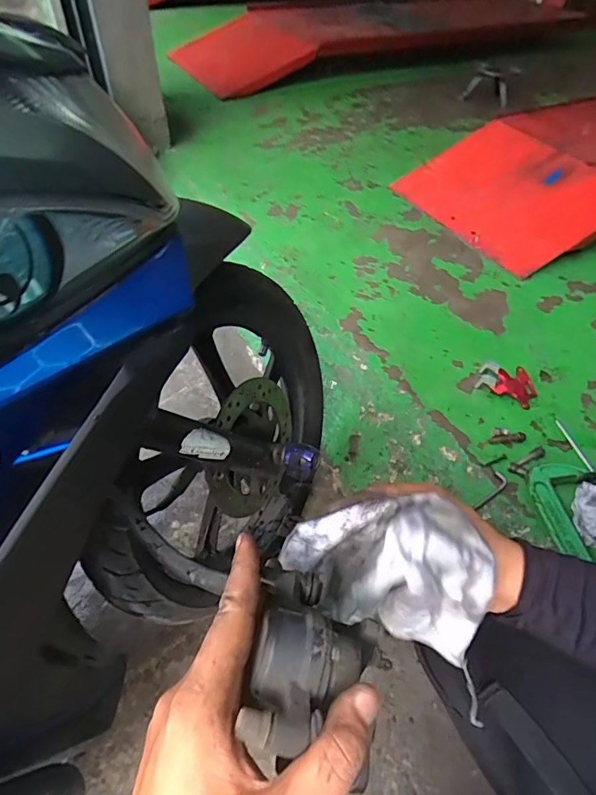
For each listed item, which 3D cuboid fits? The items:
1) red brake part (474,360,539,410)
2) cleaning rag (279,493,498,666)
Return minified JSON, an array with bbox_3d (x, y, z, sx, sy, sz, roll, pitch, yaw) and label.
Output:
[{"bbox_3d":[0.436,-0.040,0.973,0.115,0.025,0.104,25,52,17],"label":"red brake part"},{"bbox_3d":[0.061,0.131,0.345,0.135,0.136,0.081,5,49,0],"label":"cleaning rag"}]

